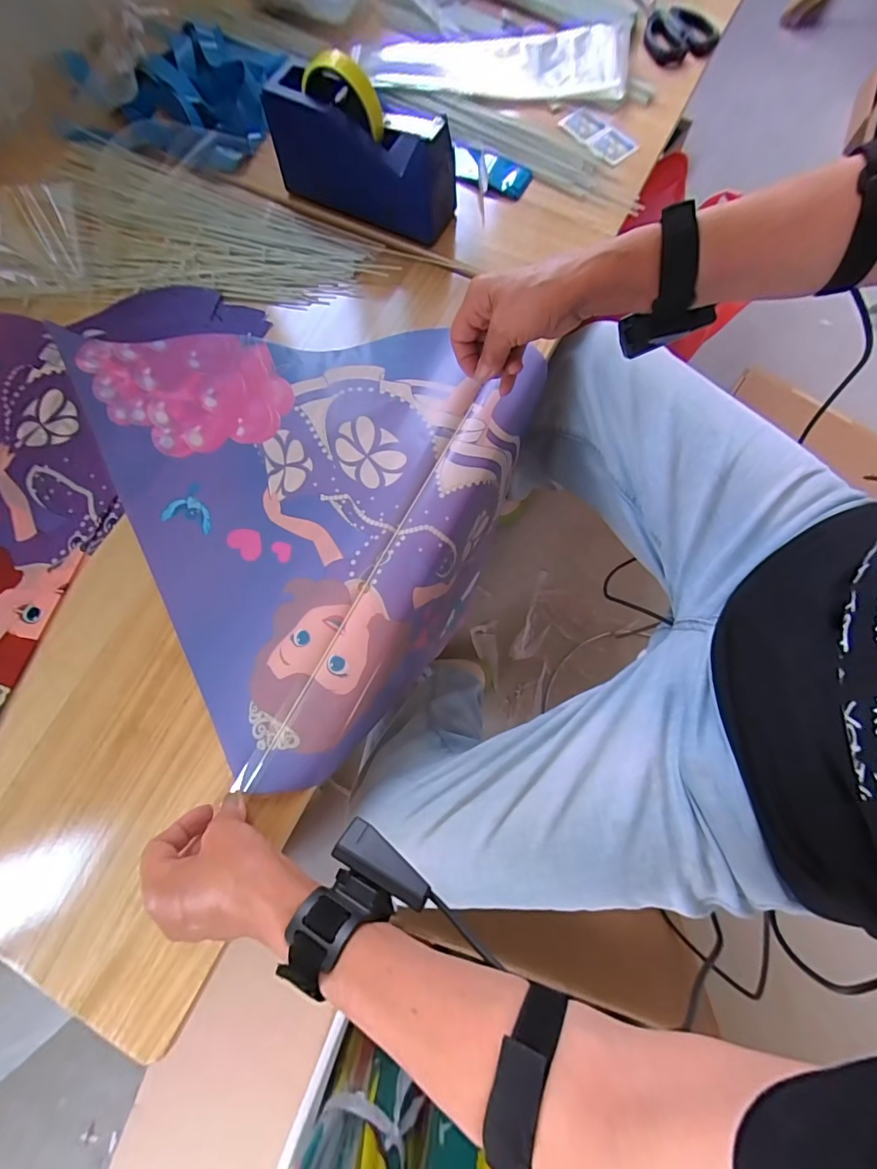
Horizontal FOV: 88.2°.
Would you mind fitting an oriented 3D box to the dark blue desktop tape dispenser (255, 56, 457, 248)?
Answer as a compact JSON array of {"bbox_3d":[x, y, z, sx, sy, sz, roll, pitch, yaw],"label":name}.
[{"bbox_3d":[-0.086,-0.485,0.500,0.211,0.105,0.077,24,77,8],"label":"dark blue desktop tape dispenser"}]

